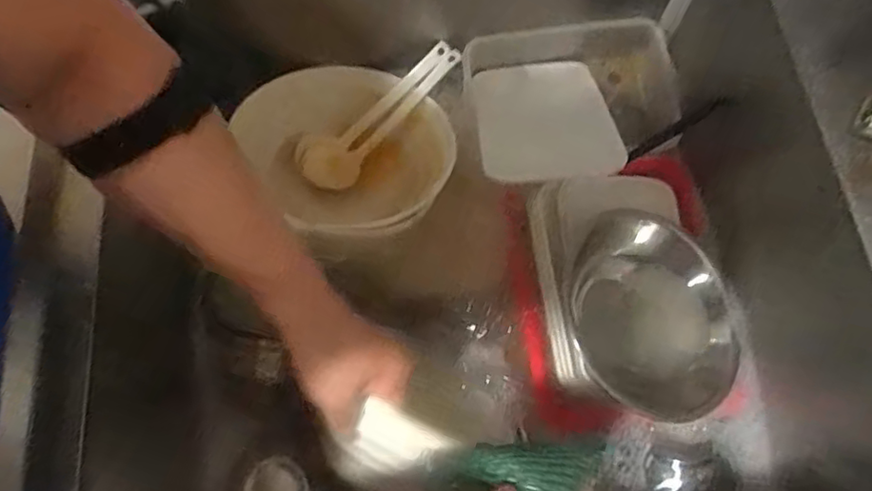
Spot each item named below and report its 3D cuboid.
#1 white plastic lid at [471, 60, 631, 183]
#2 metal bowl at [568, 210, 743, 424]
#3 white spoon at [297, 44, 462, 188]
[{"bbox_3d":[0.109,-0.135,0.639,0.140,0.012,0.194,-3,47,-6],"label":"white plastic lid"},{"bbox_3d":[0.205,0.066,0.571,0.146,0.057,0.183,-5,69,-2],"label":"metal bowl"},{"bbox_3d":[-0.063,-0.143,0.673,0.205,0.031,0.061,-43,74,2],"label":"white spoon"}]

